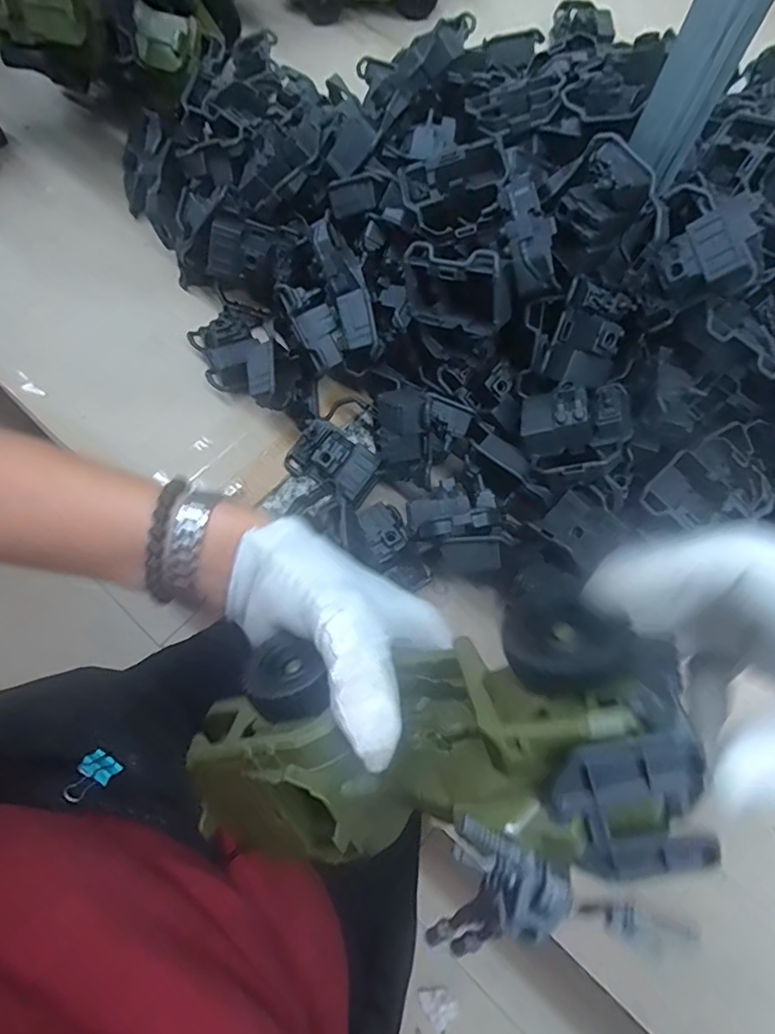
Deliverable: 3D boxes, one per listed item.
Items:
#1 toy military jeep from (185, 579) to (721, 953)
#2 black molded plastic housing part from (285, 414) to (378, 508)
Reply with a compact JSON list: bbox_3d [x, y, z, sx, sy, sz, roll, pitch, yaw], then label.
[{"bbox_3d":[0.007,0.083,0.197,0.183,0.076,0.098,-13,66,20],"label":"toy military jeep"},{"bbox_3d":[-0.042,-0.042,0.411,0.068,0.036,0.044,40,72,13],"label":"black molded plastic housing part"}]

